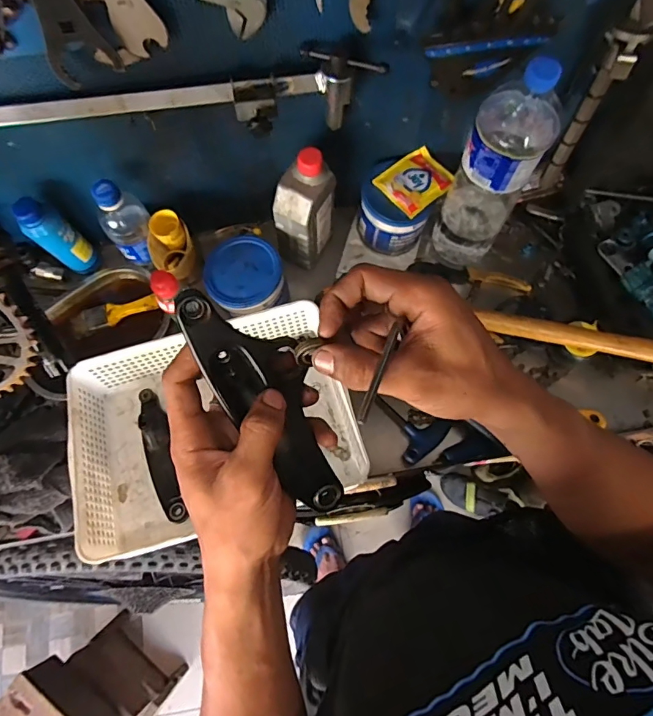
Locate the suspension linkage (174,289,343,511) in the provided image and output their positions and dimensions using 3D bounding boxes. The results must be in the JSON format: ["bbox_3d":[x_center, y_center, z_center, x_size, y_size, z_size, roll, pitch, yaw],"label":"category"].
[{"bbox_3d":[-0.035,0.029,0.309,0.056,0.034,0.176,-35,108,-13],"label":"suspension linkage"}]

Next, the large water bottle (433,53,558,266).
[{"bbox_3d":[0.207,-0.230,0.580,0.090,0.308,0.099,29,74,10],"label":"large water bottle"}]

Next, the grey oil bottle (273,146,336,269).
[{"bbox_3d":[-0.032,-0.199,0.626,0.060,0.169,0.076,25,74,9],"label":"grey oil bottle"}]

